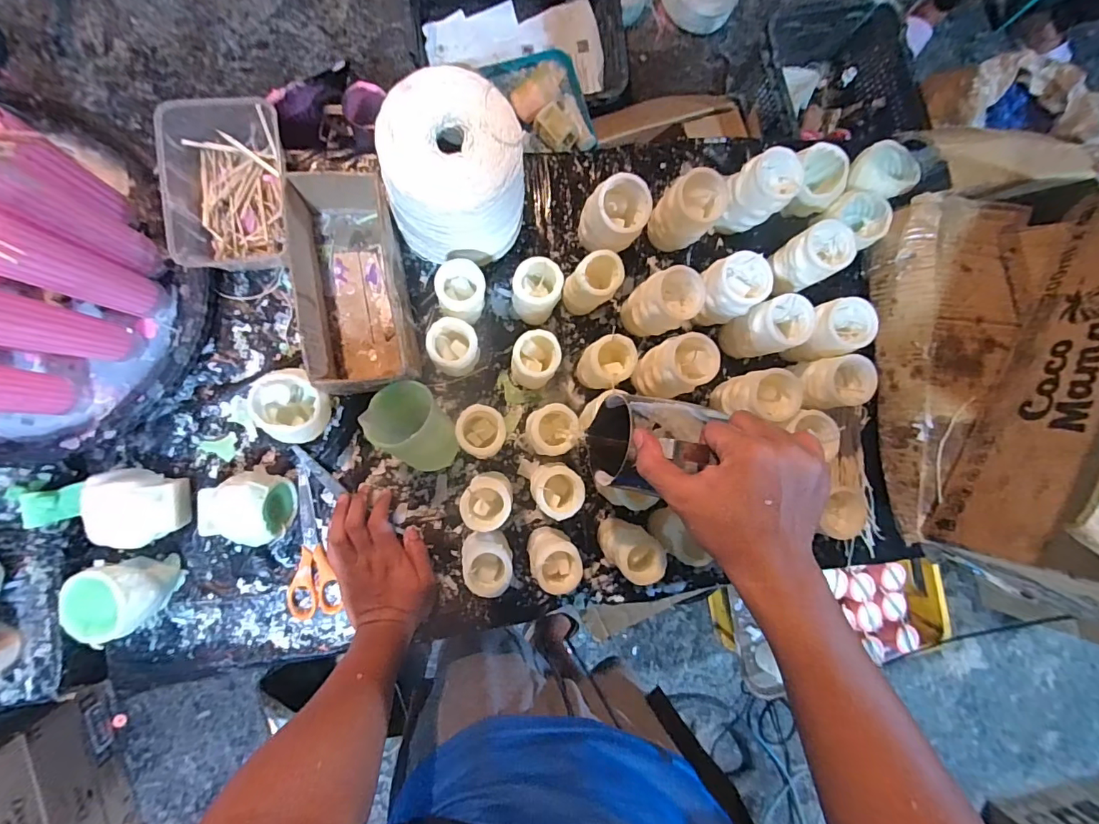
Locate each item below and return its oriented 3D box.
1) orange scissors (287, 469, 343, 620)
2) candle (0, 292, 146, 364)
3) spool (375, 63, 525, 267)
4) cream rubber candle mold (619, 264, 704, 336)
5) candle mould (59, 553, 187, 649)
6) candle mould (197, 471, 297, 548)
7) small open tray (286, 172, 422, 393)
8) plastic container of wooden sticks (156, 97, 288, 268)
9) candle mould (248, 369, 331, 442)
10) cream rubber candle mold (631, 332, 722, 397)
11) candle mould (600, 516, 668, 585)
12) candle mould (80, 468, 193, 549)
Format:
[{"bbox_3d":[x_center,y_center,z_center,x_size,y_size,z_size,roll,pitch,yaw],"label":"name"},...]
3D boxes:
[{"bbox_3d":[-0.291,0.159,0.562,0.055,0.007,0.168,-14,90,-8],"label":"orange scissors"},{"bbox_3d":[-0.440,-0.071,0.424,0.051,0.218,0.047,15,86,-7],"label":"candle"},{"bbox_3d":[-0.096,-0.237,0.496,0.125,0.162,0.115,0,88,-8],"label":"spool"},{"bbox_3d":[0.132,-0.127,0.574,0.067,0.121,0.061,0,88,-8],"label":"cream rubber candle mold"},{"bbox_3d":[-0.435,0.188,0.492,0.069,0.075,0.071,0,88,-8],"label":"candle mould"},{"bbox_3d":[-0.329,0.106,0.525,0.076,0.071,0.076,0,93,4],"label":"candle mould"},{"bbox_3d":[-0.214,-0.148,0.531,0.098,0.094,0.248,-9,90,-8],"label":"small open tray"},{"bbox_3d":[-0.340,-0.241,0.517,0.113,0.059,0.167,-6,89,-8],"label":"plastic container of wooden sticks"},{"bbox_3d":[-0.280,-0.006,0.526,0.074,0.058,0.073,0,88,-8],"label":"candle mould"},{"bbox_3d":[0.147,-0.053,0.570,0.068,0.093,0.064,0,88,-8],"label":"cream rubber candle mold"},{"bbox_3d":[0.093,0.156,0.558,0.058,0.098,0.051,40,83,-5],"label":"candle mould"},{"bbox_3d":[-0.428,0.097,0.499,0.069,0.051,0.080,-9,90,-8],"label":"candle mould"}]

